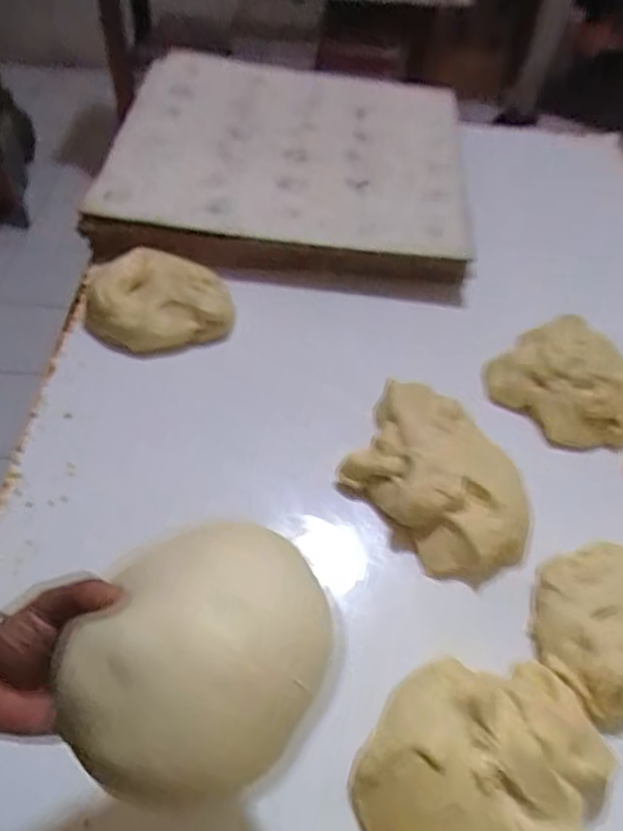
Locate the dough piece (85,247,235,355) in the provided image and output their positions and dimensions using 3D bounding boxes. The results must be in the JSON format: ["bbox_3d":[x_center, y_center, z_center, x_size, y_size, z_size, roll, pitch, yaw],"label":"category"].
[{"bbox_3d":[-0.212,-0.164,0.864,0.199,0.078,0.157,-5,53,-10],"label":"dough piece"}]

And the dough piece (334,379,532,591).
[{"bbox_3d":[0.139,0.061,0.699,0.166,0.059,0.248,-32,61,-27],"label":"dough piece"}]

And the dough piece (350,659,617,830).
[{"bbox_3d":[0.150,0.283,0.514,0.193,0.064,0.198,25,54,13],"label":"dough piece"}]

